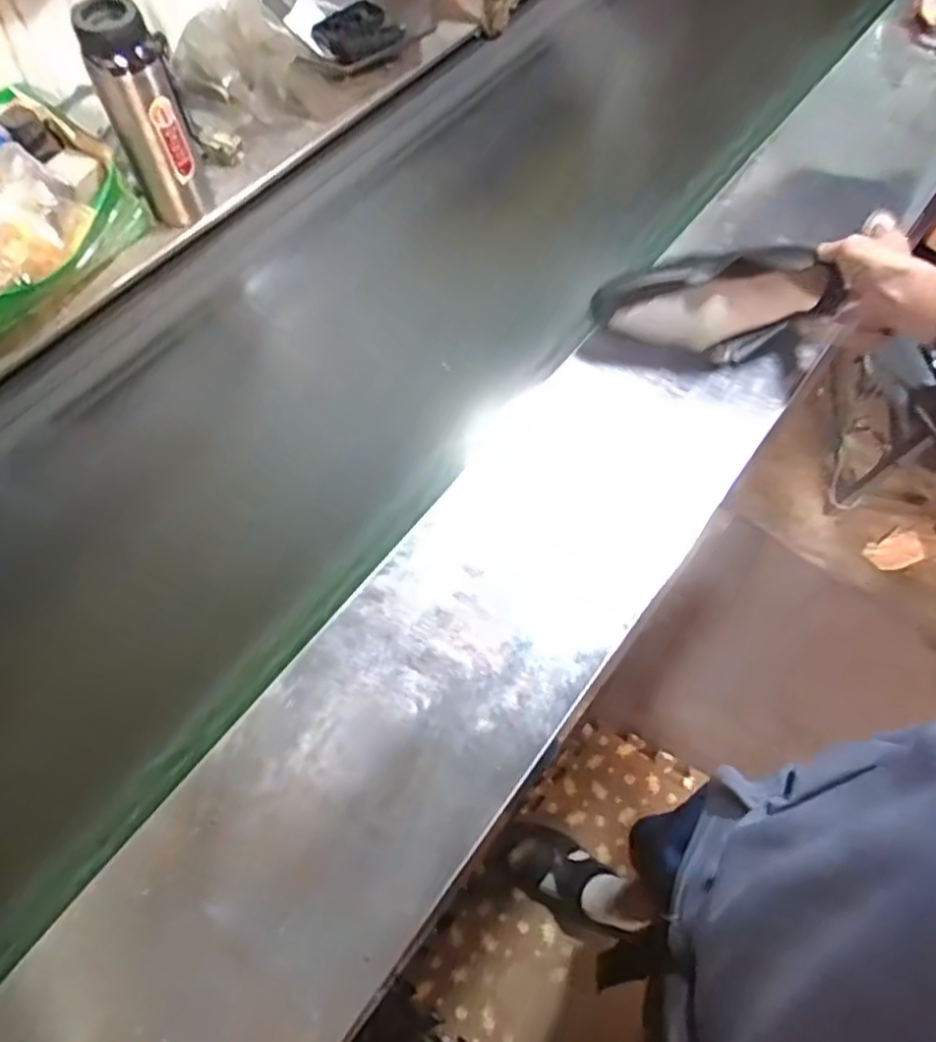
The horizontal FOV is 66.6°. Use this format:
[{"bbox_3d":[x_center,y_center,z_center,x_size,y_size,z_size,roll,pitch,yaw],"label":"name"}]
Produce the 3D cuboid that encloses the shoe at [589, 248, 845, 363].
[{"bbox_3d":[0.268,-0.243,0.795,0.250,0.089,0.087,-6,64,-3],"label":"shoe"}]

